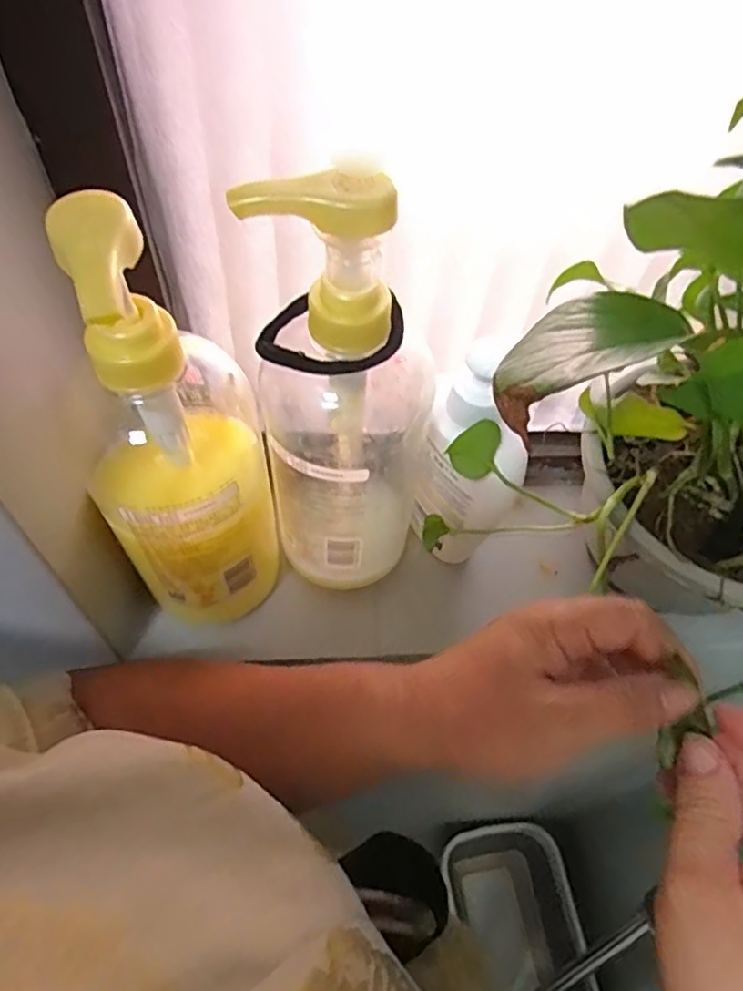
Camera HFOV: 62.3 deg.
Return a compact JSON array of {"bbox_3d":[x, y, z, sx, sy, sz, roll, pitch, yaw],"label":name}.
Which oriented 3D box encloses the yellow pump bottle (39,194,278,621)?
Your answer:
[{"bbox_3d":[-0.097,-0.022,0.304,0.083,0.251,0.082,-27,61,-20],"label":"yellow pump bottle"}]

